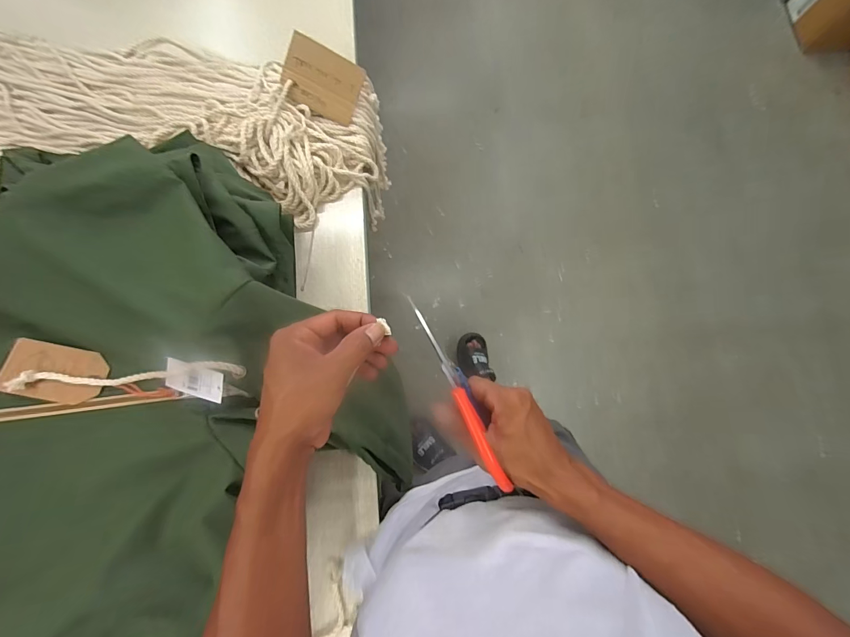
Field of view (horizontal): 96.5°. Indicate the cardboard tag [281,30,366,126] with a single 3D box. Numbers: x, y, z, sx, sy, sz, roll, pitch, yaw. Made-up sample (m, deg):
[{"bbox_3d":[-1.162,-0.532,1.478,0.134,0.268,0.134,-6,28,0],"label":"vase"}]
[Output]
[{"bbox_3d":[-0.155,-0.360,0.576,0.110,0.011,0.092,16,98,-19],"label":"cardboard tag"}]

